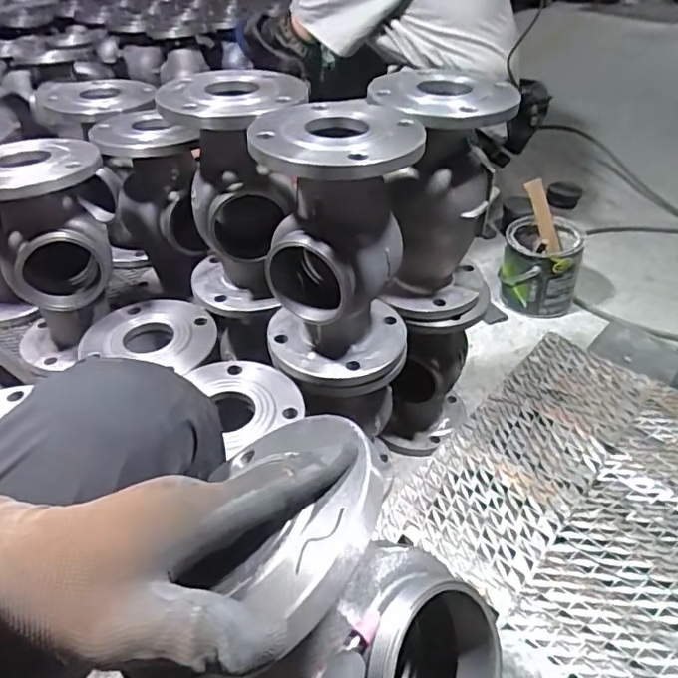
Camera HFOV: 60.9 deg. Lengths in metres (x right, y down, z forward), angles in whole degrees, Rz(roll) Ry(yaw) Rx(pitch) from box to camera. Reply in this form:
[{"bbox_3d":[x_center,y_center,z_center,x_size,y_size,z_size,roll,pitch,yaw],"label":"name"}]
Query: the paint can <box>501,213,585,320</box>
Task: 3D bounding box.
[{"bbox_3d":[0.437,-0.157,1.255,0.164,0.159,0.163,11,40,13],"label":"paint can"}]

